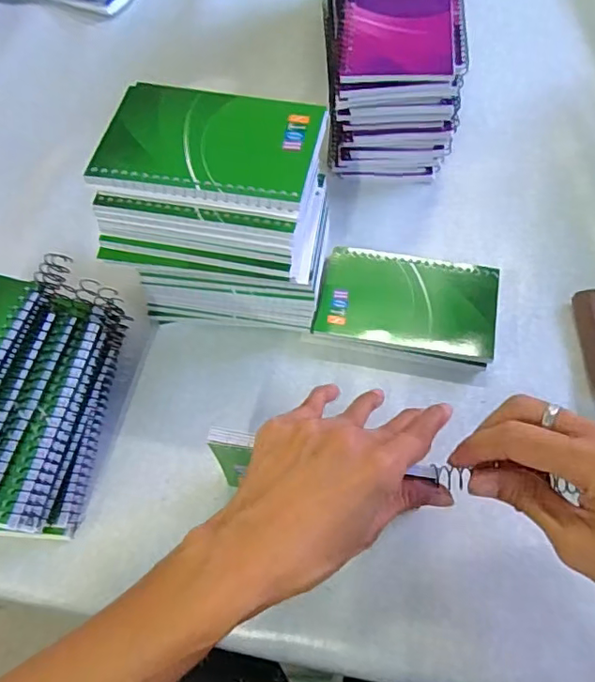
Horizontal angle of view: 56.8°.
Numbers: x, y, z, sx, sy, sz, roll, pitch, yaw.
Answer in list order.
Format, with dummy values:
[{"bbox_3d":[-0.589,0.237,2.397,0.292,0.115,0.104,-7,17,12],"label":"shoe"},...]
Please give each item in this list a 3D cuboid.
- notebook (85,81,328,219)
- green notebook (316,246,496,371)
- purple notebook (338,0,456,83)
[{"bbox_3d":[-0.052,-0.120,0.332,0.131,0.009,0.088,9,64,8],"label":"notebook"},{"bbox_3d":[0.083,-0.028,0.420,0.131,0.020,0.081,10,64,9],"label":"green notebook"},{"bbox_3d":[0.076,-0.245,0.413,0.081,0.007,0.140,4,64,6],"label":"purple notebook"}]

